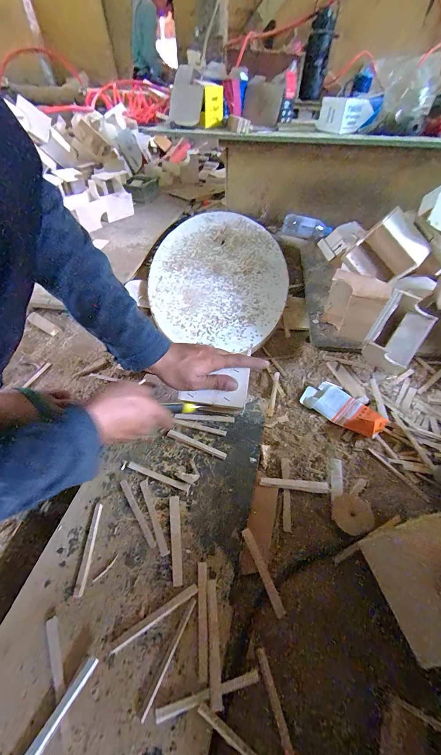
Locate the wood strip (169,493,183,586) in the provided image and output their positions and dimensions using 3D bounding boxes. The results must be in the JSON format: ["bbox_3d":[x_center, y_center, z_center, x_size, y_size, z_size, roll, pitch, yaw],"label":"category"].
[{"bbox_3d":[-0.052,0.187,0.337,0.012,0.006,0.092,-6,47,-7],"label":"wood strip"}]

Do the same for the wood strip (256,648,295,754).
[{"bbox_3d":[0.051,0.297,0.258,0.009,0.005,0.082,-11,48,-12],"label":"wood strip"}]

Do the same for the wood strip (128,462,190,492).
[{"bbox_3d":[-0.083,0.131,0.381,0.089,0.004,0.009,16,48,12],"label":"wood strip"}]

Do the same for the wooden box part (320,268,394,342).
[{"bbox_3d":[0.246,-0.131,0.542,0.102,0.116,0.050,37,56,28],"label":"wooden box part"}]

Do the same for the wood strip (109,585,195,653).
[{"bbox_3d":[-0.064,0.239,0.289,0.090,0.004,0.008,-23,52,-22],"label":"wood strip"}]

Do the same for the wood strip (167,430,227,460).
[{"bbox_3d":[-0.035,0.096,0.417,0.092,0.004,0.011,18,49,15],"label":"wood strip"}]

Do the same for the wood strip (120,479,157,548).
[{"bbox_3d":[-0.102,0.163,0.352,0.009,0.004,0.092,-26,53,-24],"label":"wood strip"}]

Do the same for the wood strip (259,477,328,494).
[{"bbox_3d":[0.098,0.142,0.381,0.089,0.006,0.014,4,47,2],"label":"wood strip"}]

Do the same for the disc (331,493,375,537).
[{"bbox_3d":[0.164,0.169,0.358,0.047,0.008,0.047,1,47,-1],"label":"disc"}]

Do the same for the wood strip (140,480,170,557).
[{"bbox_3d":[-0.082,0.168,0.351,0.009,0.004,0.091,-18,50,-18],"label":"wood strip"}]

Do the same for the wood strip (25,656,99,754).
[{"bbox_3d":[-0.139,0.287,0.239,0.011,0.004,0.090,26,57,19],"label":"wood strip"}]

